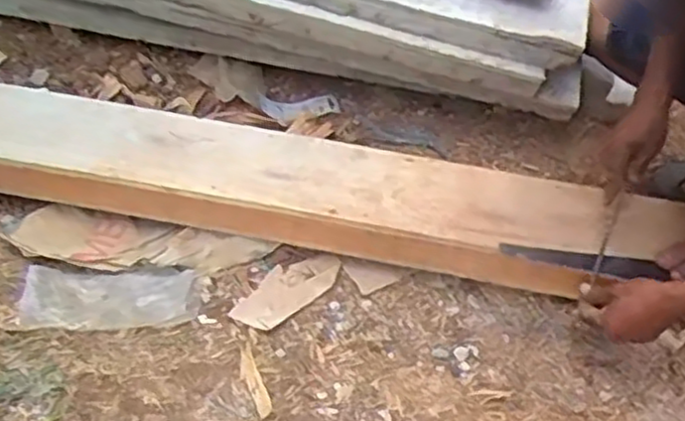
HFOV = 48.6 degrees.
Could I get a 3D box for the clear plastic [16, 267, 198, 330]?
[{"bbox_3d":[-0.313,0.115,1.020,0.223,0.031,0.098,-3,39,-4],"label":"clear plastic"}]

